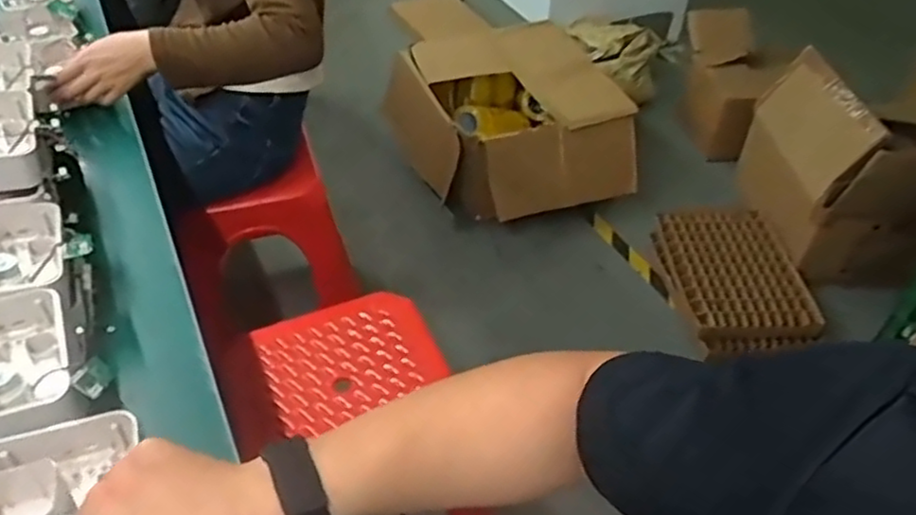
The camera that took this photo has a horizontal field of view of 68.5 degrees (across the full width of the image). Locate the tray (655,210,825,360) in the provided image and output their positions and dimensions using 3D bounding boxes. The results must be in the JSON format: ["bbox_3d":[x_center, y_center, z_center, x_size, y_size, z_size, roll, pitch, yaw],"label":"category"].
[{"bbox_3d":[0.684,0.040,1.651,0.300,0.083,0.413,-3,43,-3],"label":"tray"}]

